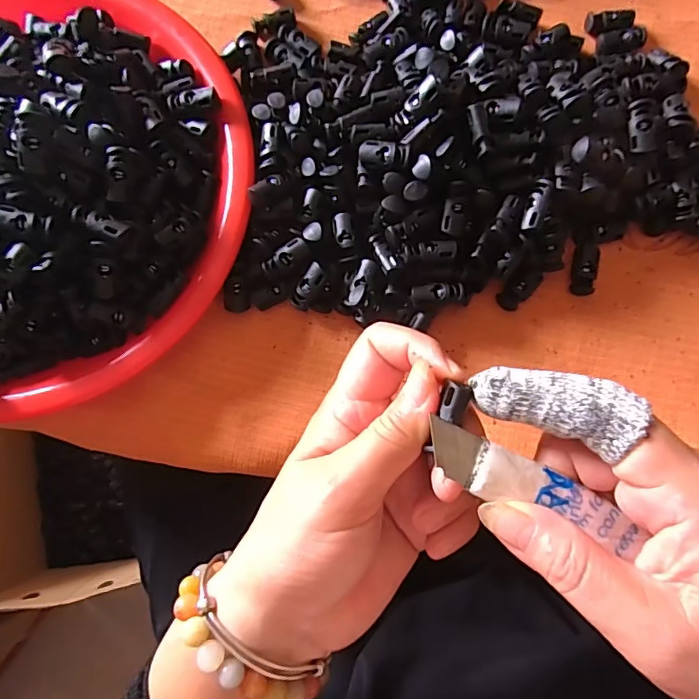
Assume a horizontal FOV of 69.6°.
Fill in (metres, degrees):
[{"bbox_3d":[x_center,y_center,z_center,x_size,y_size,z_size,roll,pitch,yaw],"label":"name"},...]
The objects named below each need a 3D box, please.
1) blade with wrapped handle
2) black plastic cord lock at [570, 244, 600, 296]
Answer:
[{"bbox_3d":[0.065,0.049,0.176,0.083,0.004,0.018,25,80,-7],"label":"blade with wrapped handle"},{"bbox_3d":[0.132,-0.045,0.283,0.014,0.008,0.028,11,82,4],"label":"black plastic cord lock"}]

